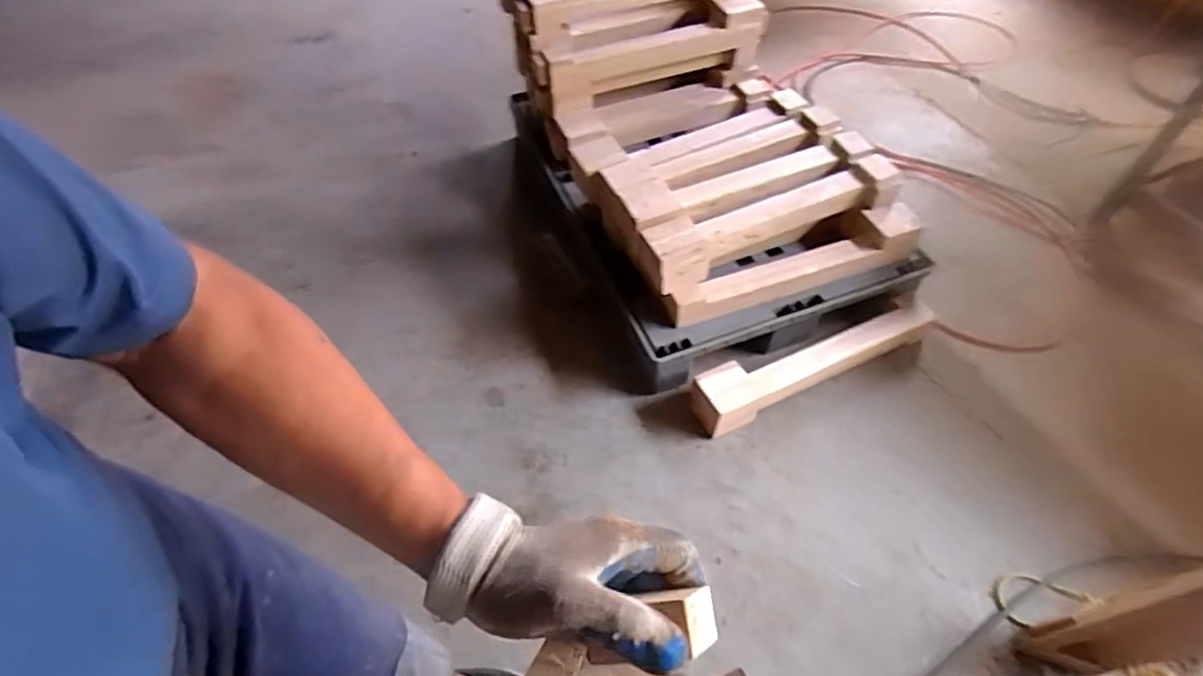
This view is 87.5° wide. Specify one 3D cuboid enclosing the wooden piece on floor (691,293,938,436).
[{"bbox_3d":[0.520,0.049,1.527,0.662,0.122,0.124,-23,56,-16],"label":"wooden piece on floor"}]

